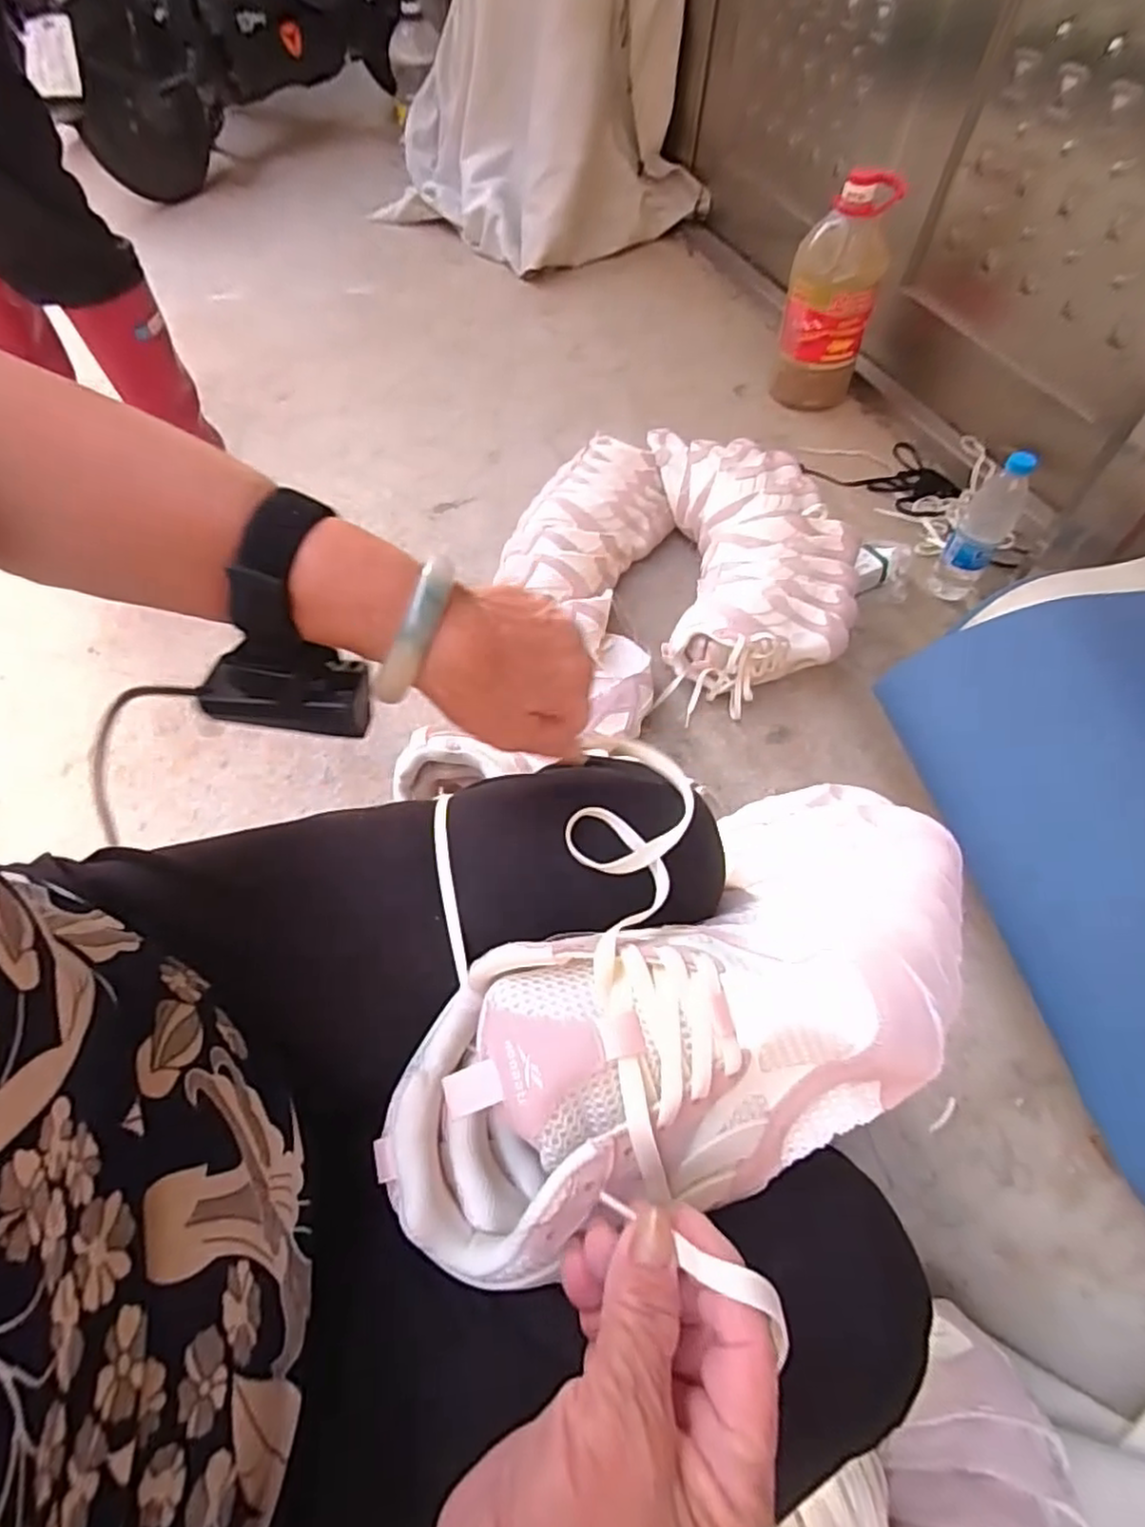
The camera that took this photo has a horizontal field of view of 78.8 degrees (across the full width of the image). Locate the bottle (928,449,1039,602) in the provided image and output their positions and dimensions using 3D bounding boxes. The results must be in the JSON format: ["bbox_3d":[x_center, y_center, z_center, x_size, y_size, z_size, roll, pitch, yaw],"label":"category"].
[{"bbox_3d":[0.569,-0.329,0.959,0.061,0.202,0.068,36,62,20],"label":"bottle"}]

